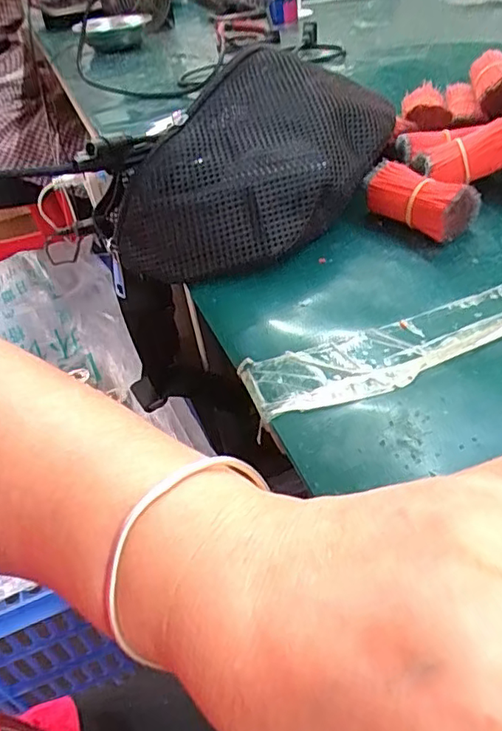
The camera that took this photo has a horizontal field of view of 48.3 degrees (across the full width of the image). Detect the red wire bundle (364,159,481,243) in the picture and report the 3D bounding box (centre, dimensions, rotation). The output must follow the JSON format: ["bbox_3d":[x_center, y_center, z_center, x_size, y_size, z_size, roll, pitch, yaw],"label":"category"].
[{"bbox_3d":[0.115,-0.113,0.382,0.037,0.036,0.067,-33,48,-25],"label":"red wire bundle"}]

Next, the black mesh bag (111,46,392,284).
[{"bbox_3d":[0.011,-0.146,0.394,0.118,0.090,0.224,29,53,33],"label":"black mesh bag"}]

